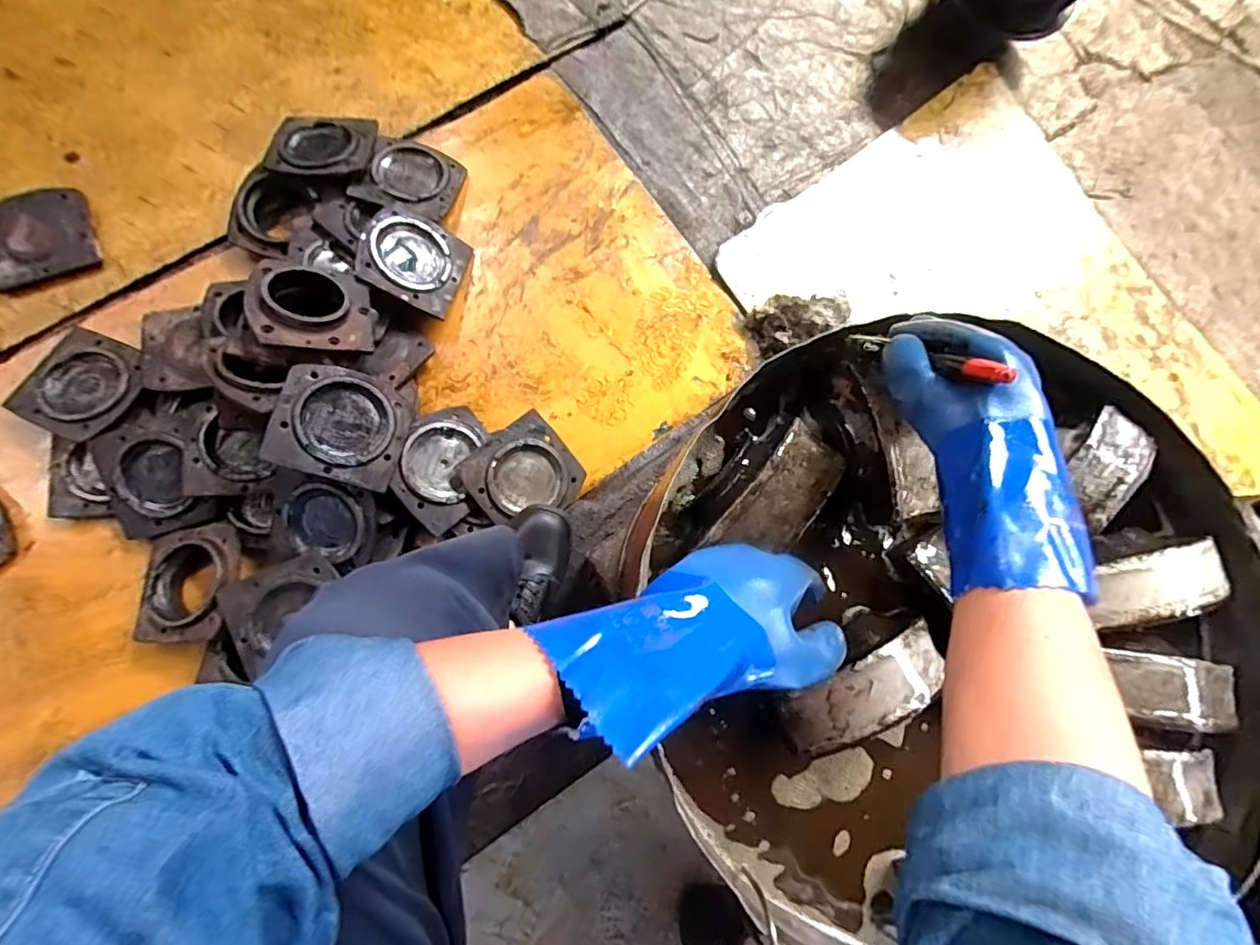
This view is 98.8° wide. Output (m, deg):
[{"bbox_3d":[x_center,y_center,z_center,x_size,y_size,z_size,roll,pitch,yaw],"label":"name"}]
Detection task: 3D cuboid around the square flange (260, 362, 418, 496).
[{"bbox_3d":[-0.405,-0.066,0.765,0.168,0.030,0.153,21,77,-26],"label":"square flange"}]

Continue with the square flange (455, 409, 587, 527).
[{"bbox_3d":[-0.164,0.004,0.847,0.163,0.023,0.149,-42,101,-16],"label":"square flange"}]

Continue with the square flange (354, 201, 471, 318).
[{"bbox_3d":[-0.350,-0.351,0.883,0.155,0.021,0.166,25,64,-25],"label":"square flange"}]

